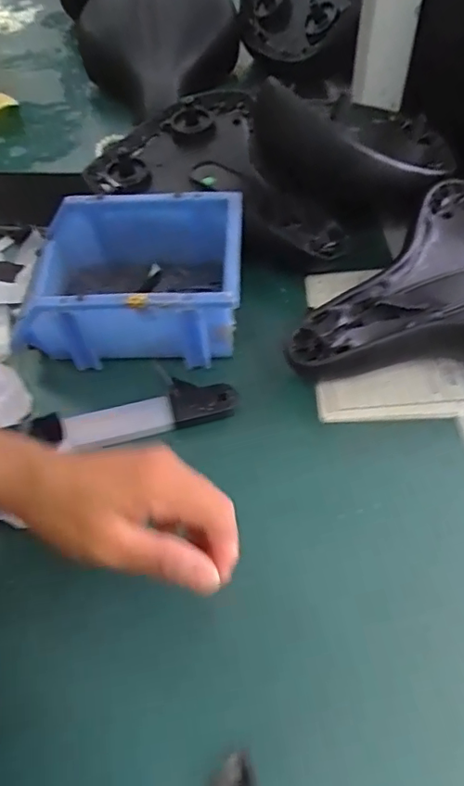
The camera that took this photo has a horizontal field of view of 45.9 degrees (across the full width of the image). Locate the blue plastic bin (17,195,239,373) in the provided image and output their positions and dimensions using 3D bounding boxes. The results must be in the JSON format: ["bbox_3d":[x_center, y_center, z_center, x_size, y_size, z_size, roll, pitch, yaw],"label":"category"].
[{"bbox_3d":[-0.081,-0.088,0.432,0.174,0.074,0.119,0,56,5],"label":"blue plastic bin"}]

